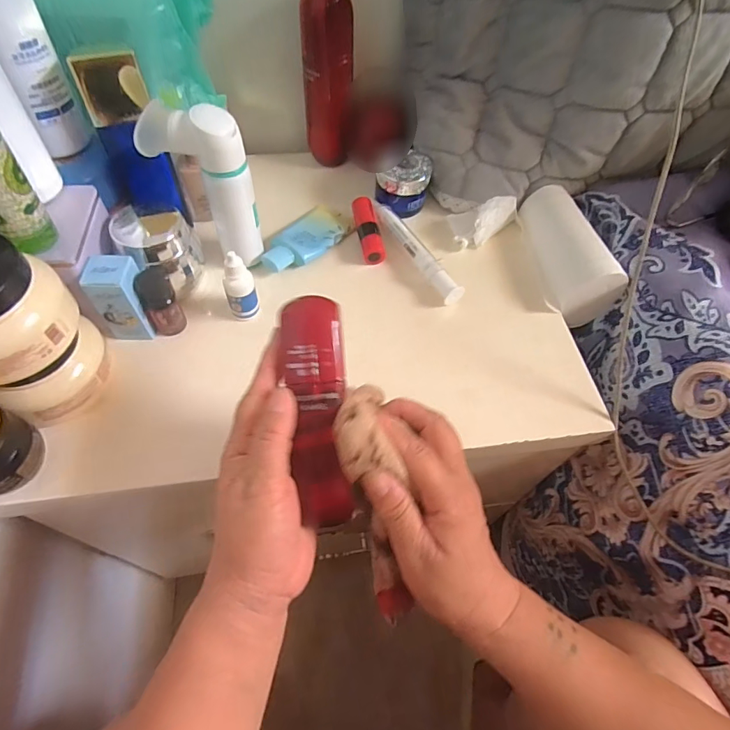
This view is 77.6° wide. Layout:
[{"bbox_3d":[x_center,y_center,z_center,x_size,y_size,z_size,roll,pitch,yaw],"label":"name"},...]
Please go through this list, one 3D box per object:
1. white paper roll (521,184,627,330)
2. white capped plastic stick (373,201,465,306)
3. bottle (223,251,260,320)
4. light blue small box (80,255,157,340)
[{"bbox_3d":[0.199,-0.114,0.449,0.064,0.046,0.149,-3,58,-5],"label":"white paper roll"},{"bbox_3d":[0.049,-0.115,0.456,0.022,0.023,0.144,-24,62,-17],"label":"white capped plastic stick"},{"bbox_3d":[-0.104,-0.064,0.378,0.025,0.060,0.020,-11,59,-10],"label":"bottle"},{"bbox_3d":[-0.197,-0.051,0.369,0.035,0.073,0.031,2,57,-2],"label":"light blue small box"}]

